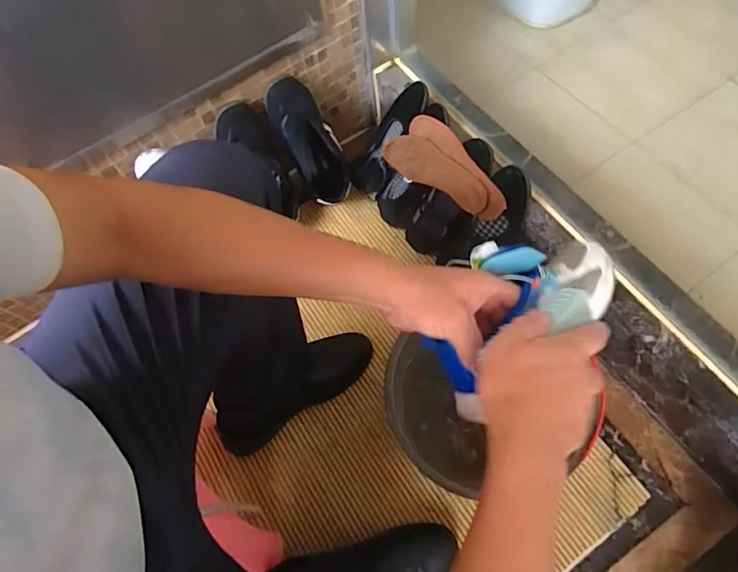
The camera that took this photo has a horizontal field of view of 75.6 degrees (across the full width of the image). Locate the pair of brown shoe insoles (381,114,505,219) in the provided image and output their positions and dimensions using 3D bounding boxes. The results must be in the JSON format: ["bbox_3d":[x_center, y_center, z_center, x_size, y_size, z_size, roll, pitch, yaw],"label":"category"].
[{"bbox_3d":[0.133,-0.217,0.838,0.261,0.108,0.016,38,30,29],"label":"pair of brown shoe insoles"}]

